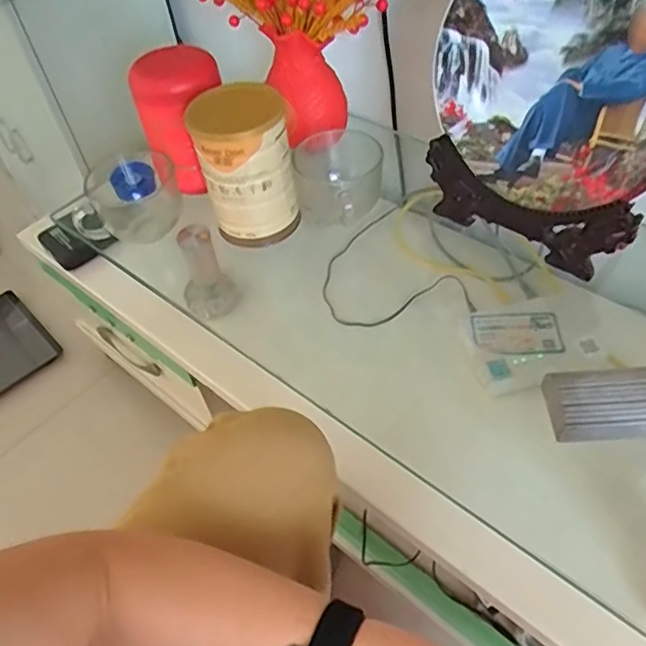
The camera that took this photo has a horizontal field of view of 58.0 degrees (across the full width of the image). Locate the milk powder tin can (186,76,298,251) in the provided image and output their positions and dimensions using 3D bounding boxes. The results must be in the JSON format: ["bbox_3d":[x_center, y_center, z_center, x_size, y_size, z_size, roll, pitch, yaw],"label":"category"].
[{"bbox_3d":[-0.082,-0.175,0.635,0.093,0.148,0.099,-10,50,-3],"label":"milk powder tin can"}]

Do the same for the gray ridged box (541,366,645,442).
[{"bbox_3d":[0.243,0.065,0.478,0.113,0.029,0.059,-8,50,-1],"label":"gray ridged box"}]

